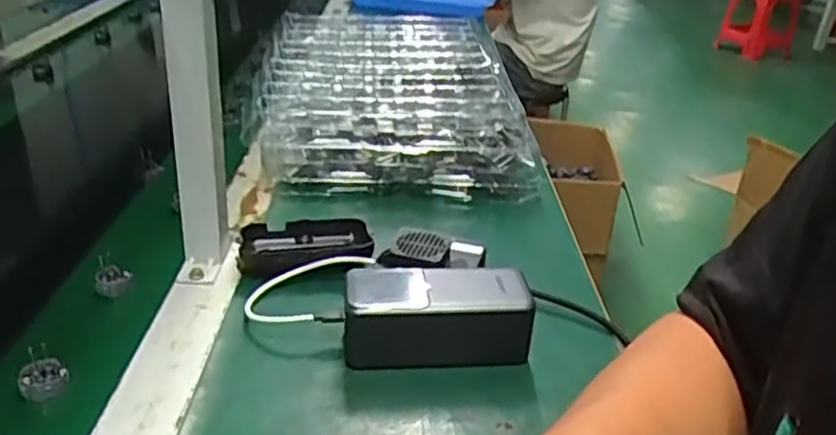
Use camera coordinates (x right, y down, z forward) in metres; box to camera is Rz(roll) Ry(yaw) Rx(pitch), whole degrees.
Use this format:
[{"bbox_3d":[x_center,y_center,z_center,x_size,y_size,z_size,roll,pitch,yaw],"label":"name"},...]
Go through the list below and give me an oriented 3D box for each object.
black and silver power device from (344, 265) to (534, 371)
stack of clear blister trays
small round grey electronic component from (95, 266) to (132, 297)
[{"bbox_3d":[0.012,0.070,0.499,0.126,0.053,0.050,0,28,-7],"label":"black and silver power device"},{"bbox_3d":[-0.036,-0.163,0.895,0.300,0.094,0.417,2,28,-4],"label":"stack of clear blister trays"},{"bbox_3d":[-0.242,0.051,0.563,0.026,0.017,0.022,-10,31,-24],"label":"small round grey electronic component"}]

